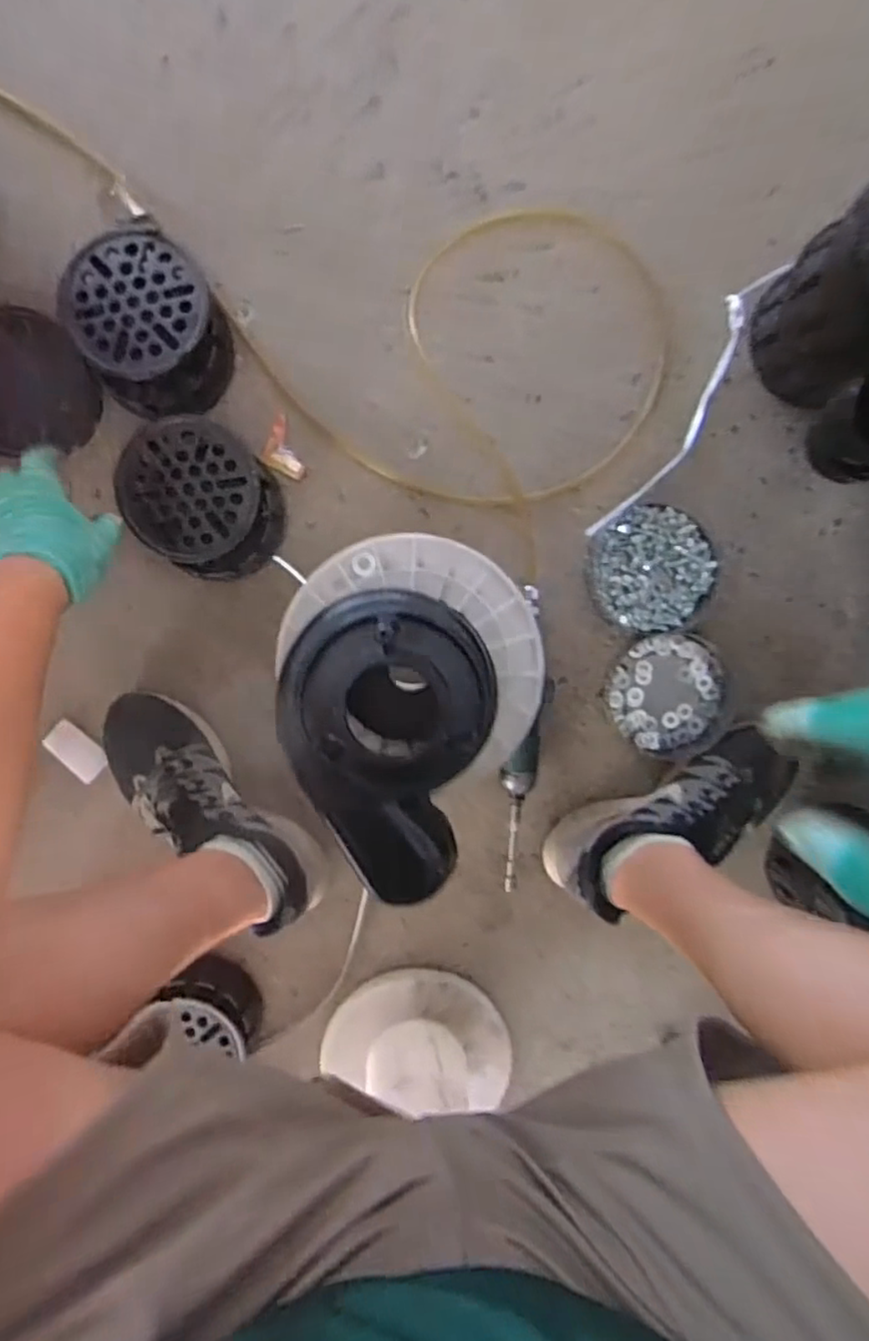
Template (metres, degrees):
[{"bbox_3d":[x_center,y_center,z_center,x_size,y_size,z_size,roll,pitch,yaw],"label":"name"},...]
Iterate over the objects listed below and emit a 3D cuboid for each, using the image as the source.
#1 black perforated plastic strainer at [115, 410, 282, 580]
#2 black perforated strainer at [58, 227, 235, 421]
[{"bbox_3d":[-0.231,-0.169,0.653,0.163,0.049,0.140,33,94,-6],"label":"black perforated plastic strainer"},{"bbox_3d":[-0.271,-0.325,0.617,0.157,0.052,0.147,31,95,-6],"label":"black perforated strainer"}]

